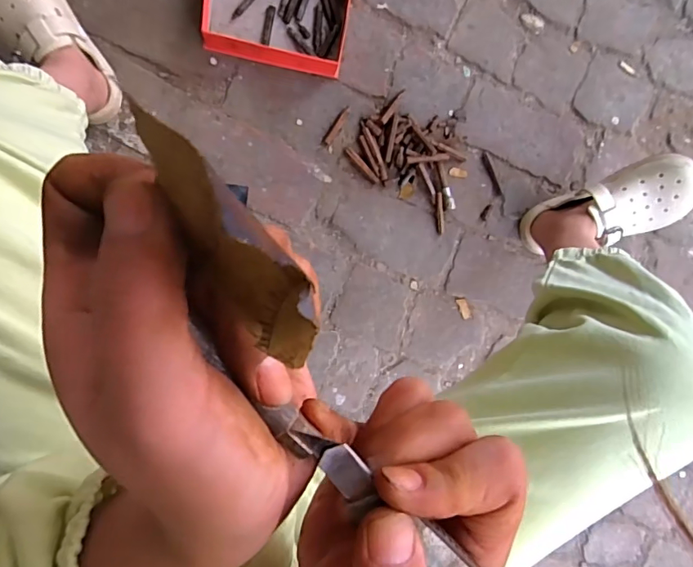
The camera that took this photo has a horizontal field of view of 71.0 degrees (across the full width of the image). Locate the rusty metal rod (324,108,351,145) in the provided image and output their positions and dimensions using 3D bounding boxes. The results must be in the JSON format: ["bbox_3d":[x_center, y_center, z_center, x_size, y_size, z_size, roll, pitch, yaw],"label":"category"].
[{"bbox_3d":[-0.014,-0.254,0.782,0.013,0.004,0.068,29,90,-9],"label":"rusty metal rod"}]

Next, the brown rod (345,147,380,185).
[{"bbox_3d":[0.026,-0.191,0.792,0.012,0.009,0.072,-45,99,-3],"label":"brown rod"}]

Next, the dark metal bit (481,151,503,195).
[{"bbox_3d":[0.249,-0.188,0.832,0.015,0.004,0.077,-25,97,-5],"label":"dark metal bit"}]

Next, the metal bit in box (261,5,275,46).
[{"bbox_3d":[-0.121,-0.399,0.752,0.013,0.007,0.060,10,93,-8],"label":"metal bit in box"}]

